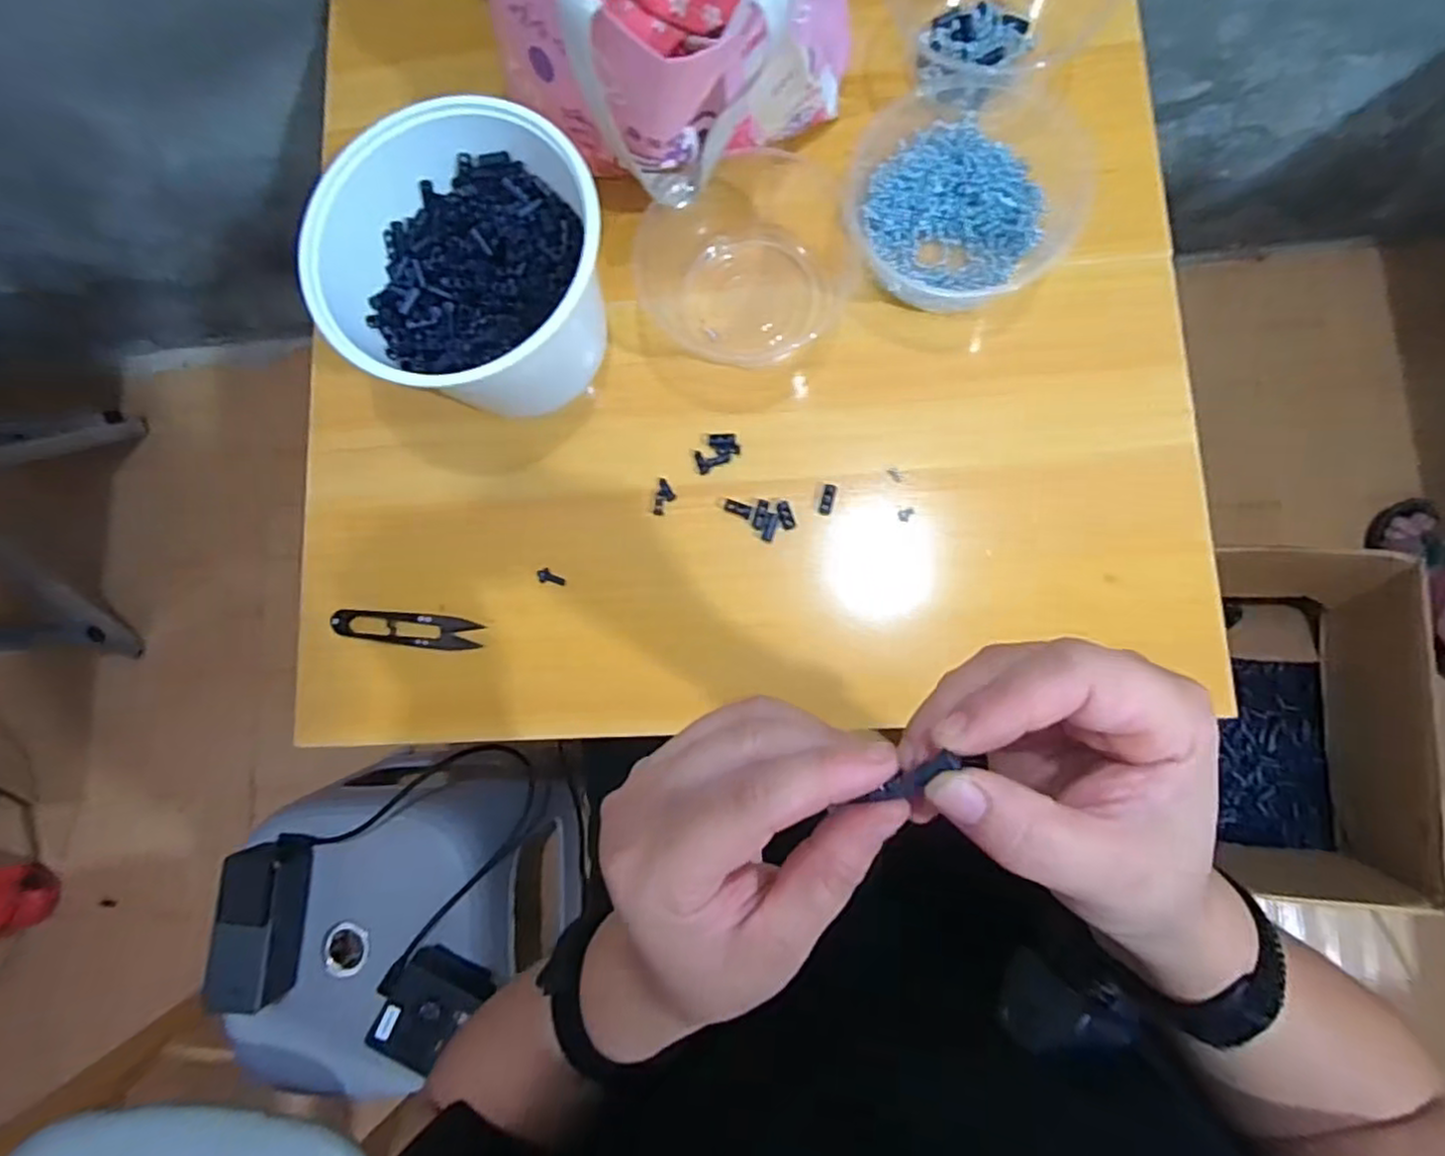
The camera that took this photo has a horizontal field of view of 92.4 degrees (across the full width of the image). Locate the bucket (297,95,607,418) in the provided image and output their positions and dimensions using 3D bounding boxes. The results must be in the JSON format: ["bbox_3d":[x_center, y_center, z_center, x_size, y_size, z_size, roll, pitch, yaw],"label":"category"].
[{"bbox_3d":[-0.149,-0.185,0.436,0.164,0.115,0.155,-1,82,6],"label":"bucket"}]

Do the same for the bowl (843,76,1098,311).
[{"bbox_3d":[0.160,-0.252,0.452,0.138,0.041,0.140,-1,82,6],"label":"bowl"}]

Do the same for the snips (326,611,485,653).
[{"bbox_3d":[-0.213,0.034,0.468,0.101,0.009,0.022,6,83,7],"label":"snips"}]

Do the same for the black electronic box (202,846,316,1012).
[{"bbox_3d":[-0.420,0.310,0.624,0.058,0.050,0.137,2,83,6],"label":"black electronic box"}]

